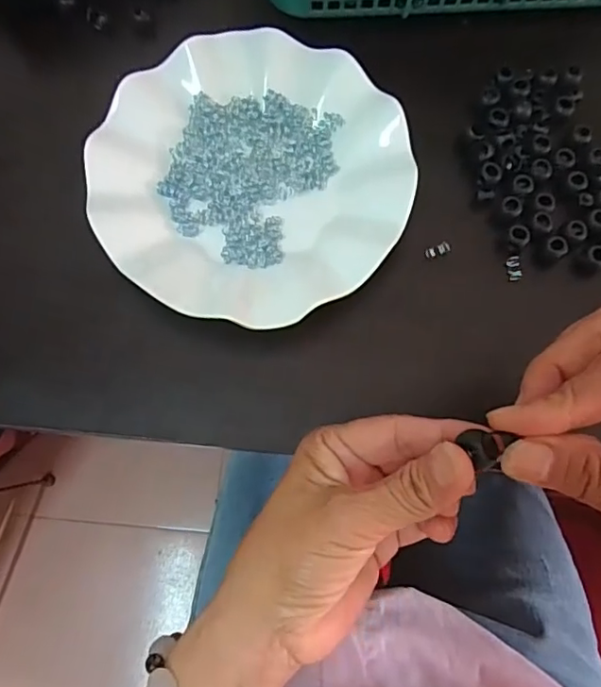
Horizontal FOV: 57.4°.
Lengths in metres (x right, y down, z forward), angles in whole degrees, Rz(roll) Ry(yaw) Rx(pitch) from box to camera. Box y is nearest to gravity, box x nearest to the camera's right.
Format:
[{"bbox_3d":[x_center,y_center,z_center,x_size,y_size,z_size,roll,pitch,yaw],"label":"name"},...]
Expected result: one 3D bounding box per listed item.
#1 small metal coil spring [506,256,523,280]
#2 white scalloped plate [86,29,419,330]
[{"bbox_3d":[0.124,-0.044,0.320,0.007,0.005,0.015,2,74,1],"label":"small metal coil spring"},{"bbox_3d":[-0.030,-0.101,0.325,0.177,0.018,0.177,0,74,0],"label":"white scalloped plate"}]

